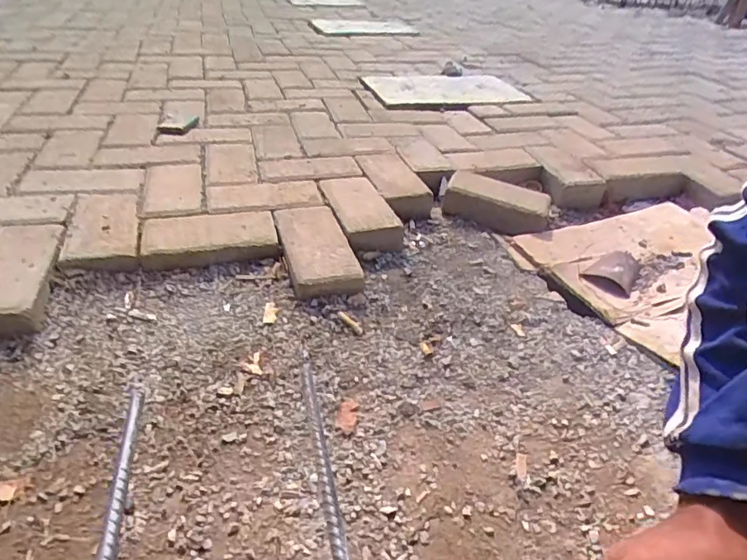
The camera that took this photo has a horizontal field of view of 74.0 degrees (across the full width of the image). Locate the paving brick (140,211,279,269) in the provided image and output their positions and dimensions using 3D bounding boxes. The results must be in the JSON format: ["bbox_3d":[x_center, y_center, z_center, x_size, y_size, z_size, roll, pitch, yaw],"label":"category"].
[{"bbox_3d":[-0.269,-0.069,0.828,0.209,0.053,0.122,-6,39,-15],"label":"paving brick"}]

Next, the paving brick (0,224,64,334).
[{"bbox_3d":[-0.519,-0.002,0.707,0.121,0.057,0.210,-5,39,-14],"label":"paving brick"}]

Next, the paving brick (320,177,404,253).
[{"bbox_3d":[-0.027,-0.131,0.949,0.117,0.064,0.222,-11,41,-21],"label":"paving brick"}]

